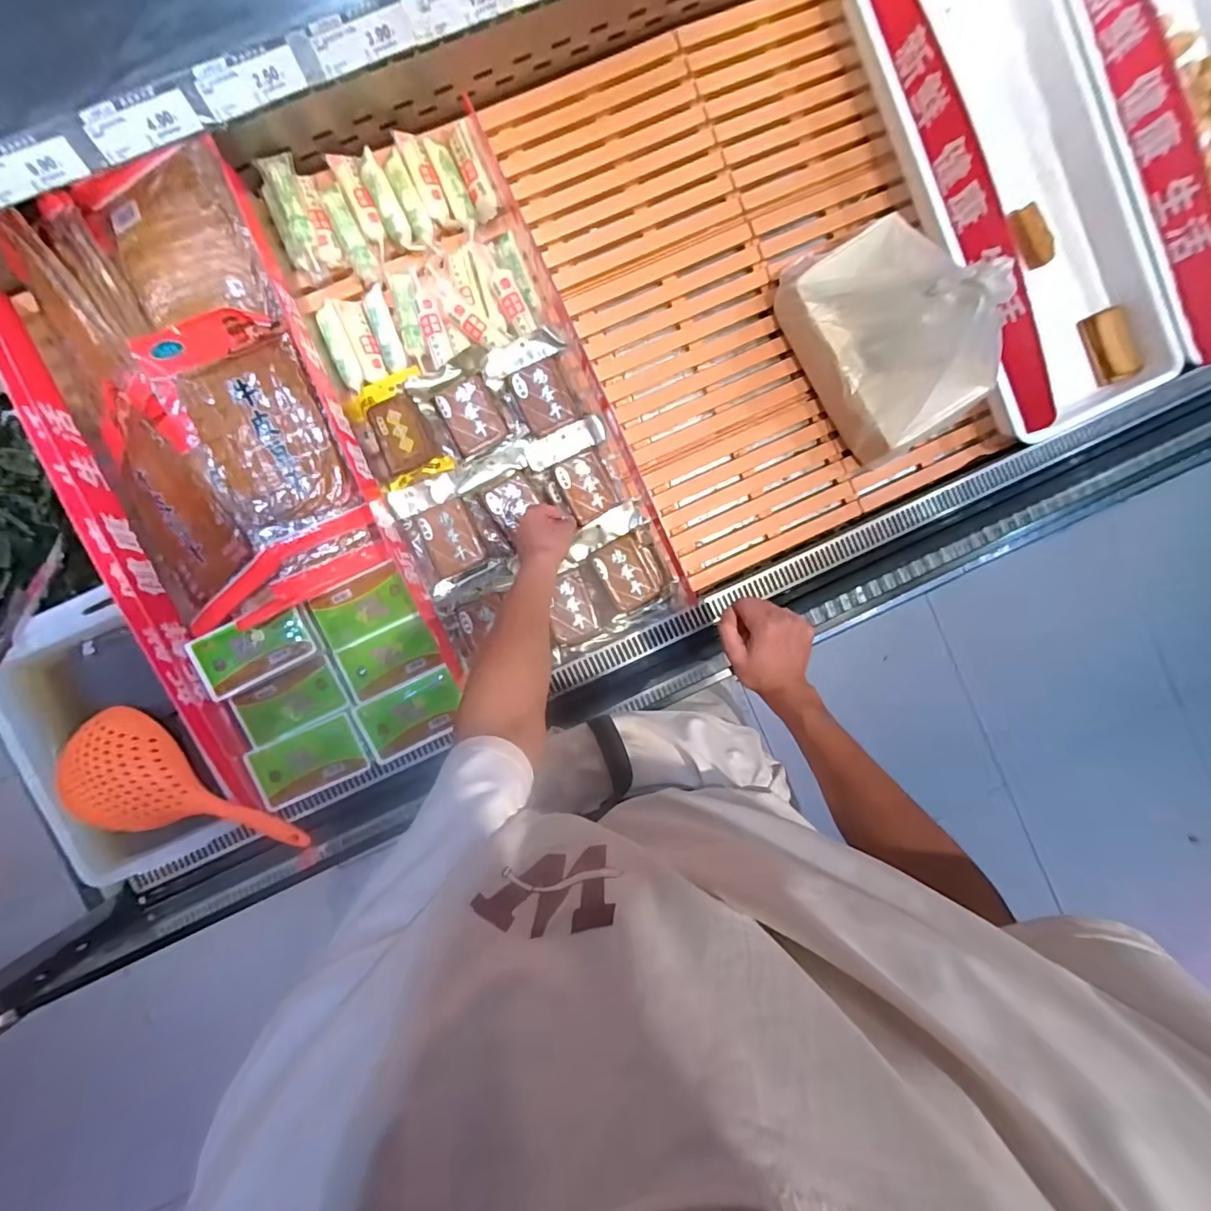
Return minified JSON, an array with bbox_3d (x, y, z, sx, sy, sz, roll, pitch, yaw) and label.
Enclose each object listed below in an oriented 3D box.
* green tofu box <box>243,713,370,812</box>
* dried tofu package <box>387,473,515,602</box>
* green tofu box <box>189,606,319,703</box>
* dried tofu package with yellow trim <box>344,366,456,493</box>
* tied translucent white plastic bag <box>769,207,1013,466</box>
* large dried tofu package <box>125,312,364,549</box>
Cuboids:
[{"bbox_3d":[-0.405,0.214,0.723,0.142,0.039,0.084,-23,93,-4],"label":"green tofu box"},{"bbox_3d":[-0.222,-0.107,0.762,0.125,0.026,0.164,-23,93,-4],"label":"dried tofu package"},{"bbox_3d":[-0.472,0.059,0.709,0.145,0.049,0.082,-27,93,-4],"label":"green tofu box"},{"bbox_3d":[-0.305,-0.255,0.772,0.115,0.038,0.154,-20,93,-4],"label":"dried tofu package with yellow trim"},{"bbox_3d":[0.414,-0.401,0.736,0.176,0.252,0.318,-36,93,-3],"label":"tied translucent white plastic bag"},{"bbox_3d":[-0.447,-0.233,0.674,0.164,0.026,0.267,-27,105,-10],"label":"large dried tofu package"}]

